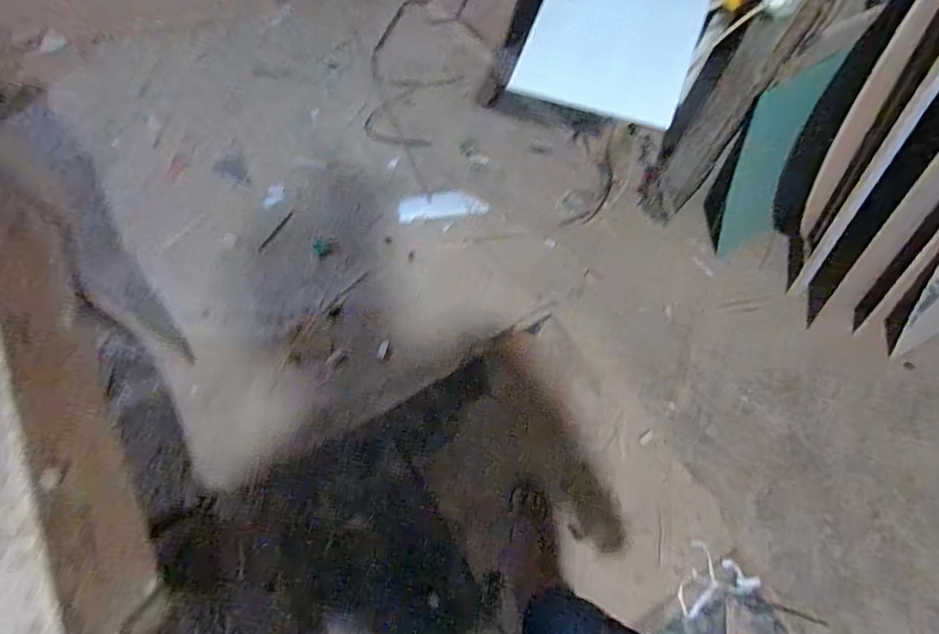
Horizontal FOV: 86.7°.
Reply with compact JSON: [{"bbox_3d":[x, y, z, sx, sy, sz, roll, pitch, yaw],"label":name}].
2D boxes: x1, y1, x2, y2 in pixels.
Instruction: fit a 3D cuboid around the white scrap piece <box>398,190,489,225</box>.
[{"bbox_3d":[-0.104,-0.420,1.880,0.328,0.034,0.125,-11,66,-2],"label":"white scrap piece"}]

